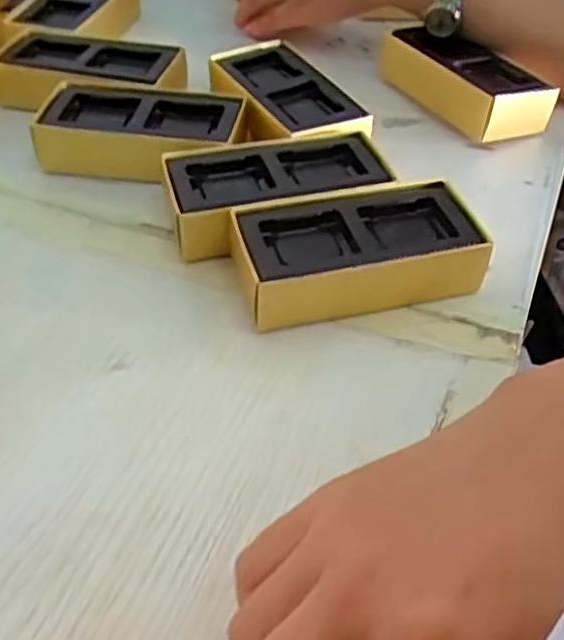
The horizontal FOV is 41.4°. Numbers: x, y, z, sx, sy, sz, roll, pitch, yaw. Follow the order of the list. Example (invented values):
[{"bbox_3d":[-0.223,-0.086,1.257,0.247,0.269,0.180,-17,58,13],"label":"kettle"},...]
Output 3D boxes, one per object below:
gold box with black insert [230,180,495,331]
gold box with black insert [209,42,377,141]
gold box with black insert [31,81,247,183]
[{"bbox_3d":[0.035,-0.034,0.366,0.117,0.032,0.059,-8,44,-11],"label":"gold box with black insert"},{"bbox_3d":[0.002,-0.135,0.465,0.060,0.032,0.123,-16,46,-19],"label":"gold box with black insert"},{"bbox_3d":[-0.084,-0.109,0.444,0.116,0.033,0.065,8,45,5],"label":"gold box with black insert"}]

